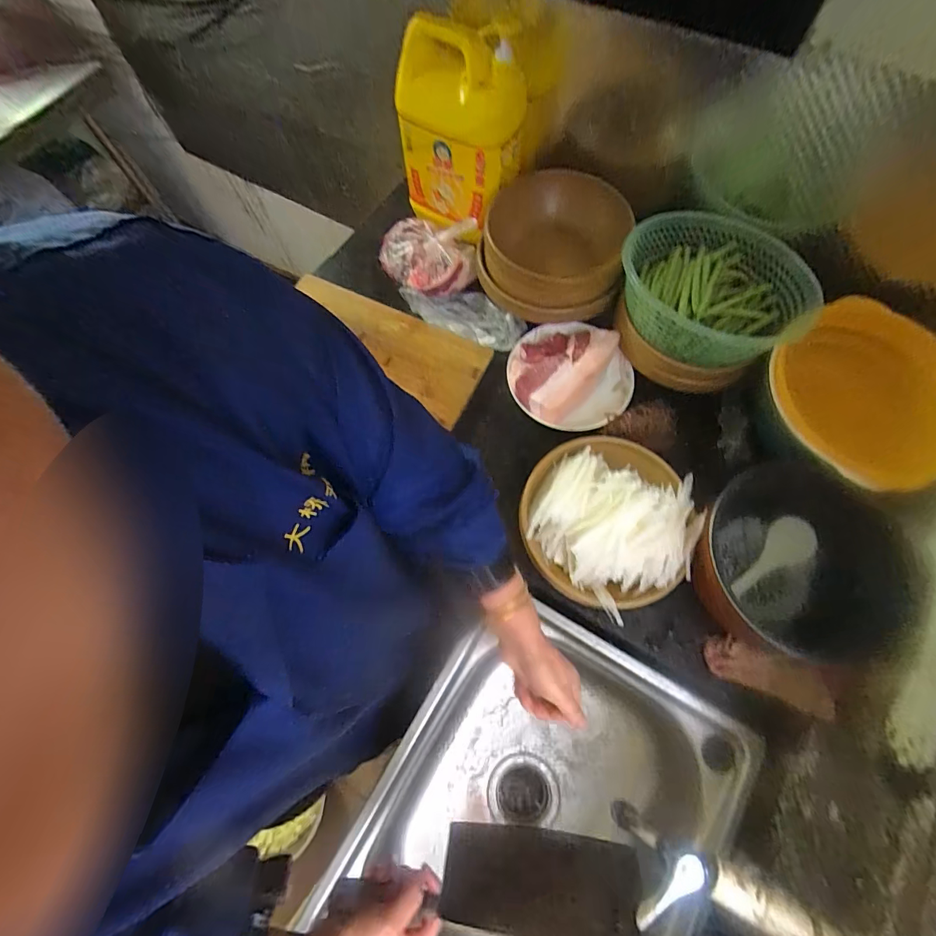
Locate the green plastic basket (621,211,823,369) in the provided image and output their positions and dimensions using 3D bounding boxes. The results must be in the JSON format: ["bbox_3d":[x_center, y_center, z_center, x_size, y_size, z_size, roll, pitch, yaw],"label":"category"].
[{"bbox_3d":[0.363,-0.259,0.652,0.279,0.104,0.244,-2,70,1],"label":"green plastic basket"}]

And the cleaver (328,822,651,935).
[{"bbox_3d":[0.023,0.408,0.445,0.282,0.113,0.025,-2,92,13],"label":"cleaver"}]

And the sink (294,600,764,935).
[{"bbox_3d":[0.083,0.488,0.605,0.390,0.208,0.507,28,73,11],"label":"sink"}]

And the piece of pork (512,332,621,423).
[{"bbox_3d":[0.142,-0.159,0.690,0.139,0.046,0.170,40,75,14],"label":"piece of pork"}]

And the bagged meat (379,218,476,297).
[{"bbox_3d":[-0.067,-0.369,0.784,0.182,0.070,0.130,21,71,9],"label":"bagged meat"}]

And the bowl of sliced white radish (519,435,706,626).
[{"bbox_3d":[0.186,0.062,0.583,0.213,0.087,0.227,0,70,1],"label":"bowl of sliced white radish"}]

